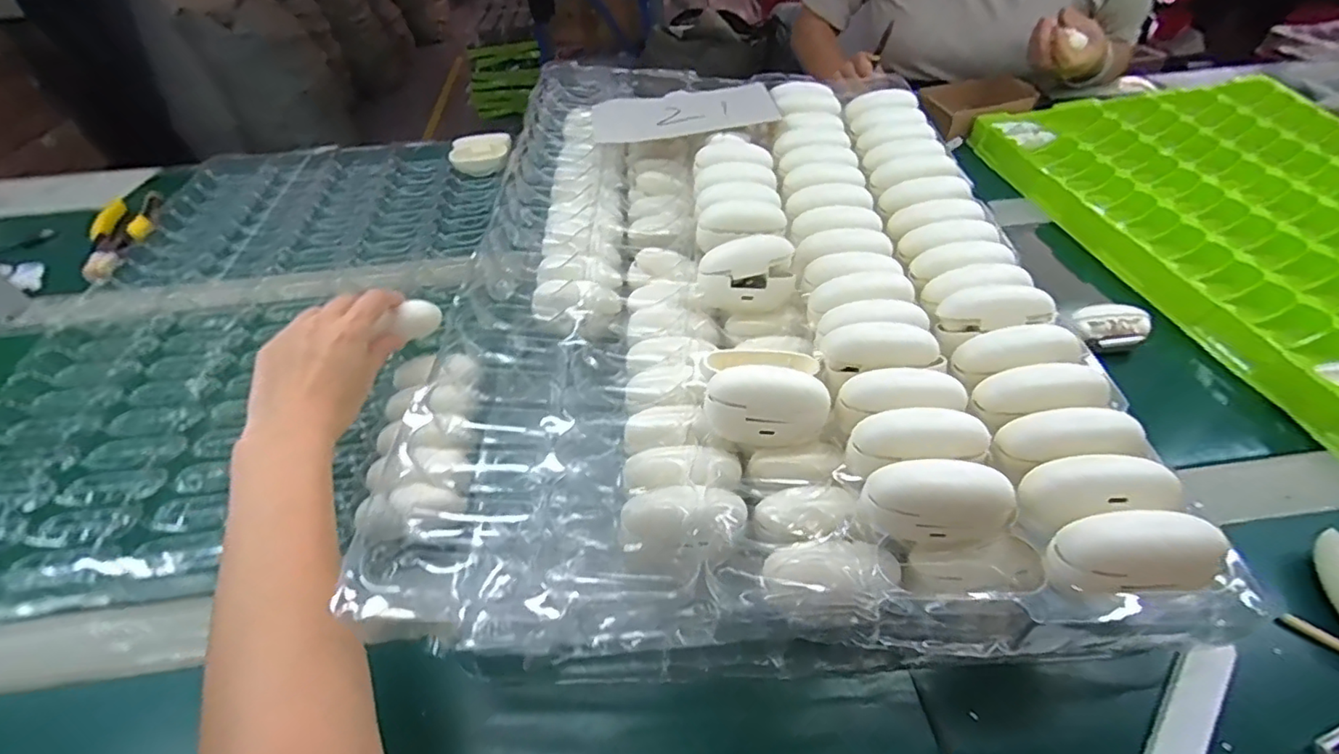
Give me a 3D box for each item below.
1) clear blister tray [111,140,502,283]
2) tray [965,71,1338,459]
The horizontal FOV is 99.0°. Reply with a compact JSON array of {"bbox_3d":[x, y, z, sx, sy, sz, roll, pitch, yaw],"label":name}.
[{"bbox_3d":[-0.390,-0.202,0.660,0.354,0.020,0.255,-7,46,-4],"label":"clear blister tray"},{"bbox_3d":[0.618,-0.146,0.540,0.422,0.026,0.611,-4,46,-1],"label":"tray"}]

